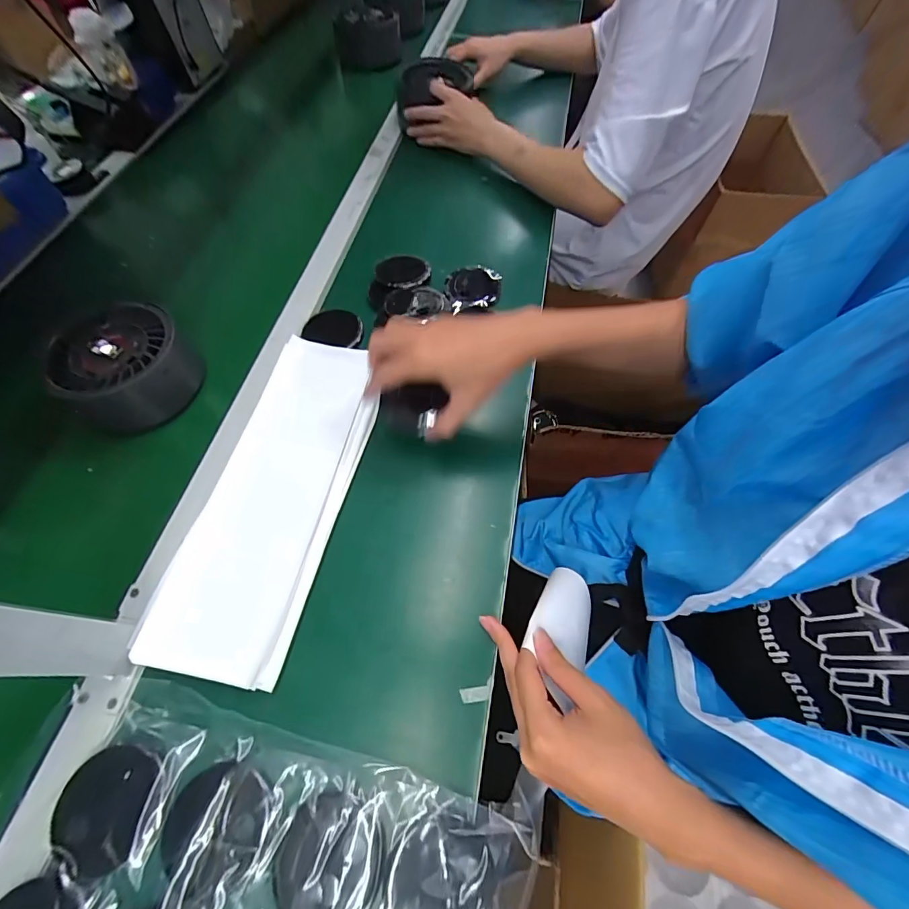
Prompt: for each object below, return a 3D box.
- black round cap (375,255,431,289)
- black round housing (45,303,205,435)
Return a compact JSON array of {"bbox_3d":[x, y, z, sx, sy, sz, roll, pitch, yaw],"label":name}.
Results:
[{"bbox_3d":[-0.071,-0.257,0.582,0.072,0.008,0.072,1,62,-1],"label":"black round cap"},{"bbox_3d":[-0.368,-0.096,0.482,0.107,0.093,0.130,31,66,14],"label":"black round housing"}]

